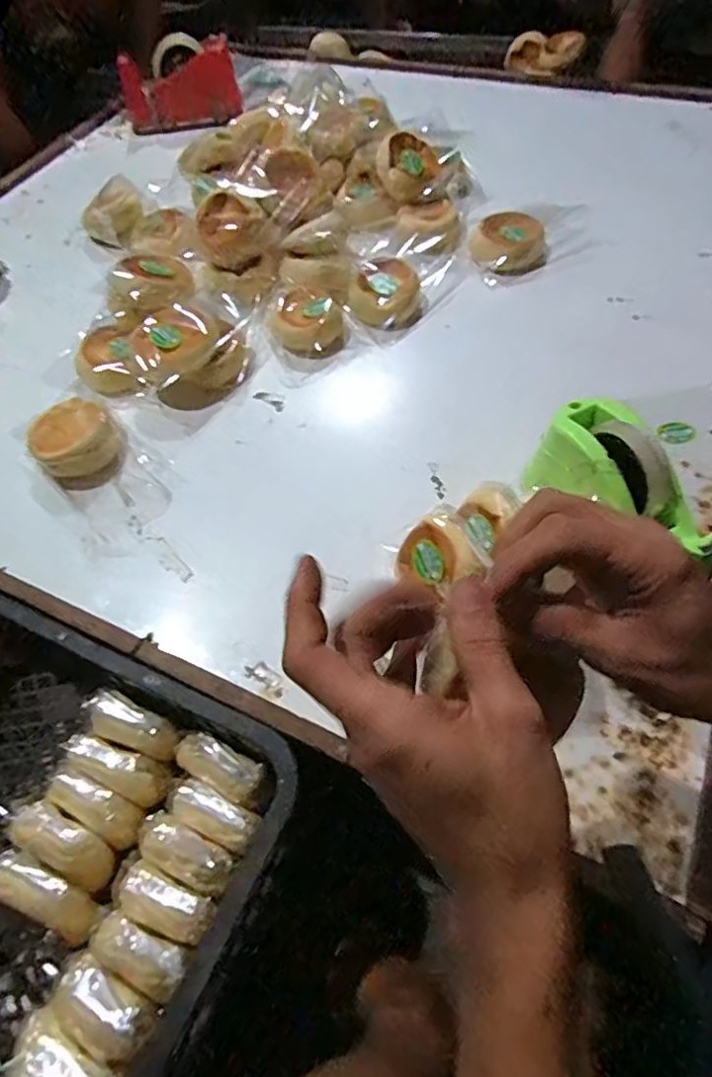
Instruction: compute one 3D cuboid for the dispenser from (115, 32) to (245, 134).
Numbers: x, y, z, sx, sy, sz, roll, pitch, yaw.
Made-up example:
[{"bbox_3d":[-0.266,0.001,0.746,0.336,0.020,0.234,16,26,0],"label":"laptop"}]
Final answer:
[{"bbox_3d":[-0.313,-0.810,1.019,0.204,0.109,0.091,-16,58,-7],"label":"dispenser"}]

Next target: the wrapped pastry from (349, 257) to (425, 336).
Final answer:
[{"bbox_3d":[0.040,-0.306,0.722,0.087,0.033,0.090,38,74,4],"label":"wrapped pastry"}]

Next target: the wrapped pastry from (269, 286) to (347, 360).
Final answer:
[{"bbox_3d":[-0.059,-0.265,0.704,0.088,0.045,0.099,-8,57,-1],"label":"wrapped pastry"}]

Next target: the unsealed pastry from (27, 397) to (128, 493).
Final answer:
[{"bbox_3d":[-0.301,-0.104,0.616,0.084,0.045,0.100,-40,63,-20],"label":"unsealed pastry"}]

